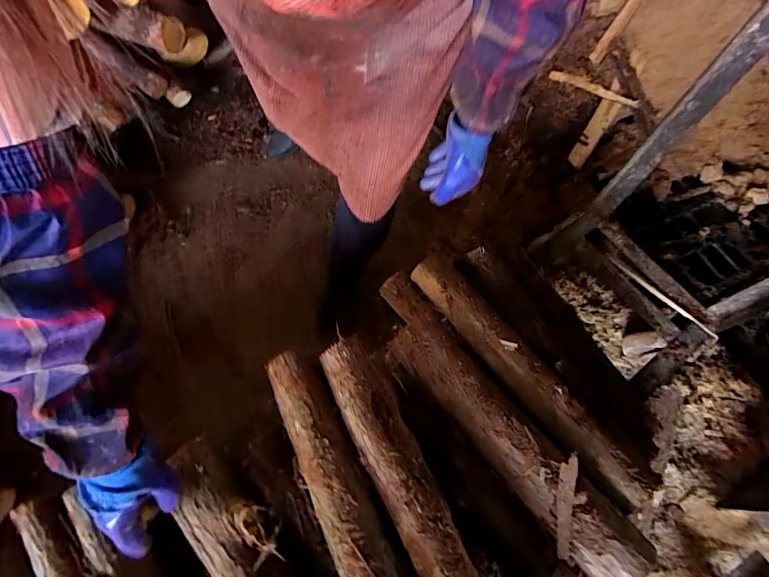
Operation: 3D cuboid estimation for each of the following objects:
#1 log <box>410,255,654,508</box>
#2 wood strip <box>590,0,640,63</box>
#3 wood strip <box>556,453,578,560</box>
[{"bbox_3d":[0.222,0.123,0.664,0.073,0.069,0.493,-33,72,-17],"label":"log"},{"bbox_3d":[0.807,-0.920,1.343,0.034,0.026,0.382,34,89,11],"label":"wood strip"},{"bbox_3d":[0.246,0.293,0.542,0.023,0.013,0.128,10,78,1],"label":"wood strip"}]

